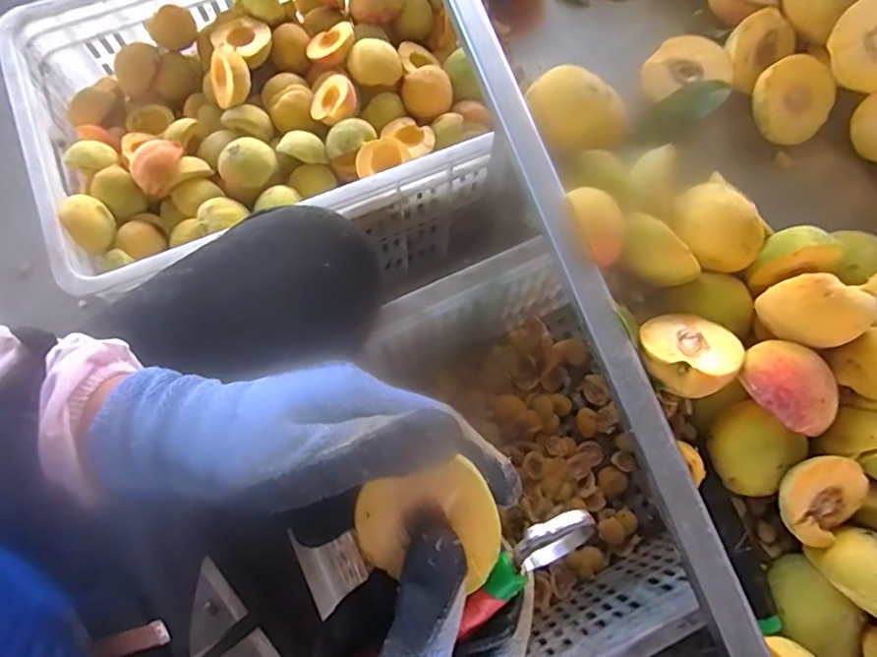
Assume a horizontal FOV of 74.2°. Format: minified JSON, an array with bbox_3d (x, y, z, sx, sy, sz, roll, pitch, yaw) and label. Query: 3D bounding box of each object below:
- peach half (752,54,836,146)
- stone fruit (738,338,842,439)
[{"bbox_3d":[0.265,-0.171,0.442,0.059,0.027,0.059,-1,97,-7],"label":"peach half"},{"bbox_3d":[0.207,0.033,0.339,0.053,0.024,0.046,32,76,8],"label":"stone fruit"}]

